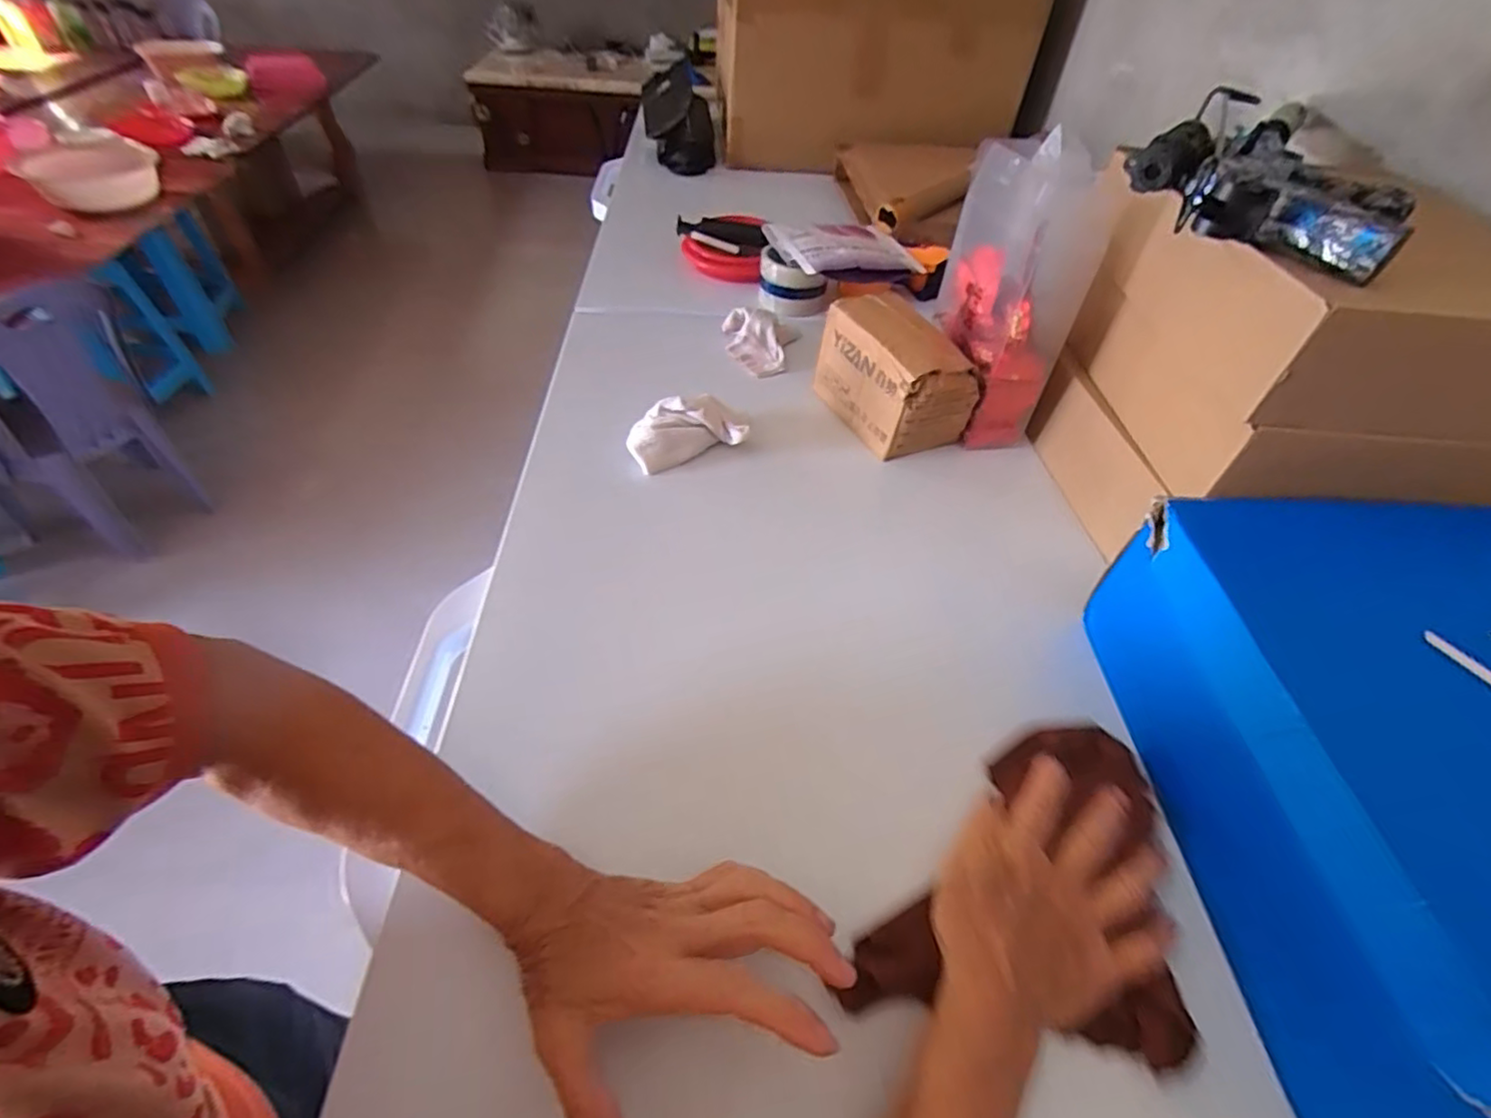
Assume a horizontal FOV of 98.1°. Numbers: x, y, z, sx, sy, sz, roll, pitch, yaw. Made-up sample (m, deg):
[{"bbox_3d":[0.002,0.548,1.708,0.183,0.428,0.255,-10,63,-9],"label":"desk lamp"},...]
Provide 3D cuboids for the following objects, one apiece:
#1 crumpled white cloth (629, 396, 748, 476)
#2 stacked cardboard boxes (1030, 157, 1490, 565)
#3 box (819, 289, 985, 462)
[{"bbox_3d":[-0.056,-0.119,0.611,0.111,0.051,0.051,-14,49,-17],"label":"crumpled white cloth"},{"bbox_3d":[0.448,-0.132,0.532,0.310,0.240,0.237,1,46,-5],"label":"stacked cardboard boxes"},{"bbox_3d":[0.148,-0.183,0.647,0.086,0.100,0.151,-20,51,-22],"label":"box"}]

